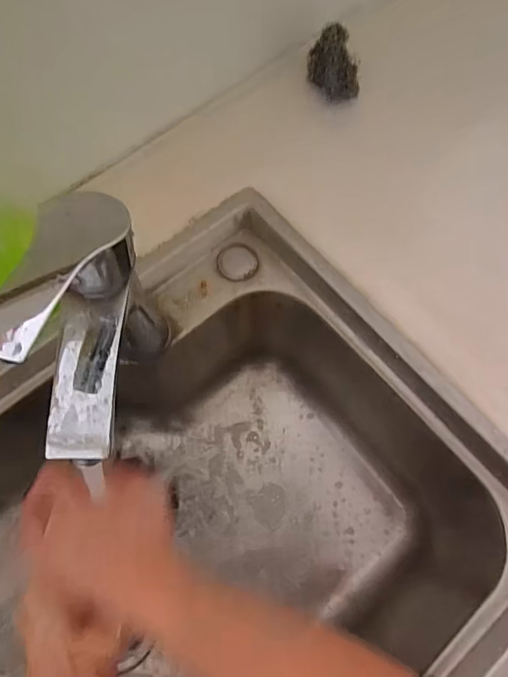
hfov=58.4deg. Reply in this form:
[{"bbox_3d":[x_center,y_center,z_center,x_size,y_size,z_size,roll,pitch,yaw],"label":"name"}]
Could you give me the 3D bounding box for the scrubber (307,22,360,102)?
[{"bbox_3d":[0.085,-0.285,0.479,0.054,0.049,0.061,5,70,0],"label":"scrubber"}]

